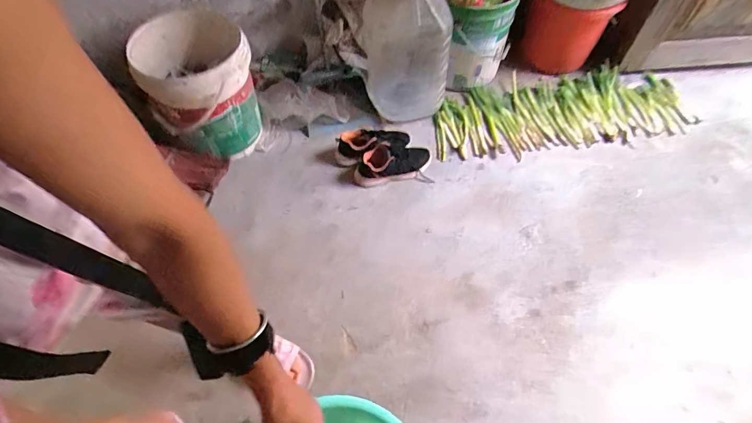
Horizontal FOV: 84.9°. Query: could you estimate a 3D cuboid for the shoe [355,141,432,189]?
[{"bbox_3d":[0.053,-0.151,1.270,0.250,0.082,0.108,-17,59,-8],"label":"shoe"}]

